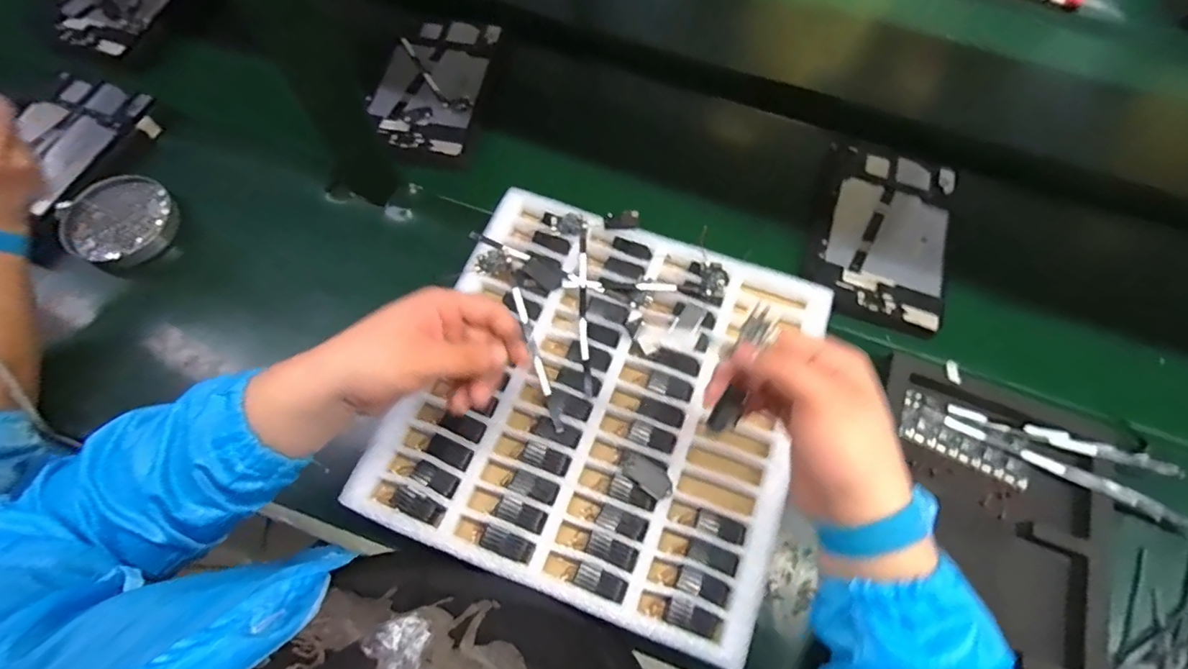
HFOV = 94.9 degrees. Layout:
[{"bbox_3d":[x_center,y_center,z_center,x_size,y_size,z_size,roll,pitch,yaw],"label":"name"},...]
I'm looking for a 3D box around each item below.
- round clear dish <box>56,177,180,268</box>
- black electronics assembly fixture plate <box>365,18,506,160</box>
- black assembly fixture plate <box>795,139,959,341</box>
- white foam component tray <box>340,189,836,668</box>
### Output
[{"bbox_3d":[-0.539,-0.128,0.627,0.114,0.032,0.107,1,66,-3],"label":"round clear dish"},{"bbox_3d":[-0.215,-0.346,0.733,0.145,0.019,0.254,9,65,1],"label":"black electronics assembly fixture plate"},{"bbox_3d":[0.340,-0.123,0.648,0.152,0.019,0.237,18,66,5],"label":"black assembly fixture plate"},{"bbox_3d":[0.011,0.053,0.492,0.332,0.034,0.327,20,66,6],"label":"white foam component tray"}]

